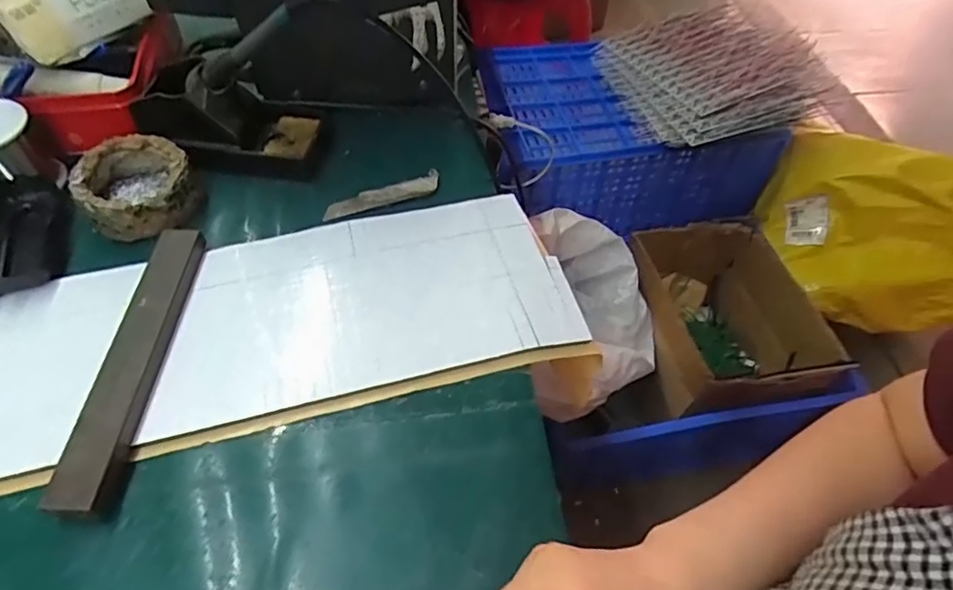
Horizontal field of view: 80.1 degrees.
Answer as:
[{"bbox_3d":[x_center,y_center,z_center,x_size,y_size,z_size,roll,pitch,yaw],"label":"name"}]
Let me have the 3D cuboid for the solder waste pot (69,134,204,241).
[{"bbox_3d":[-0.274,-0.087,0.462,0.087,0.045,0.086,-21,55,-16],"label":"solder waste pot"}]

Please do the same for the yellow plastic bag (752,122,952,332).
[{"bbox_3d":[0.784,-0.108,1.086,0.452,0.280,0.191,22,54,14],"label":"yellow plastic bag"}]

